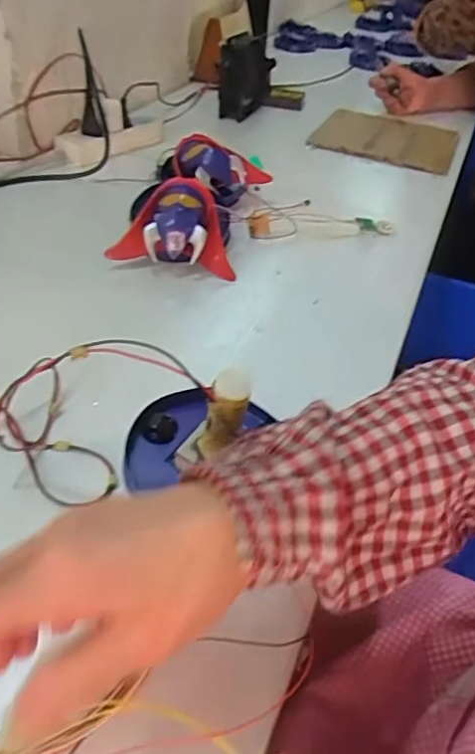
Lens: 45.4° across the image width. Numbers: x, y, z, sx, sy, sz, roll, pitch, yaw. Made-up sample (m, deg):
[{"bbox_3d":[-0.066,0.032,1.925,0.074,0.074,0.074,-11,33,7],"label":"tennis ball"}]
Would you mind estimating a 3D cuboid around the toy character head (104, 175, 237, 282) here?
[{"bbox_3d":[-0.063,-0.170,0.609,0.127,0.069,0.114,6,40,0],"label":"toy character head"}]

